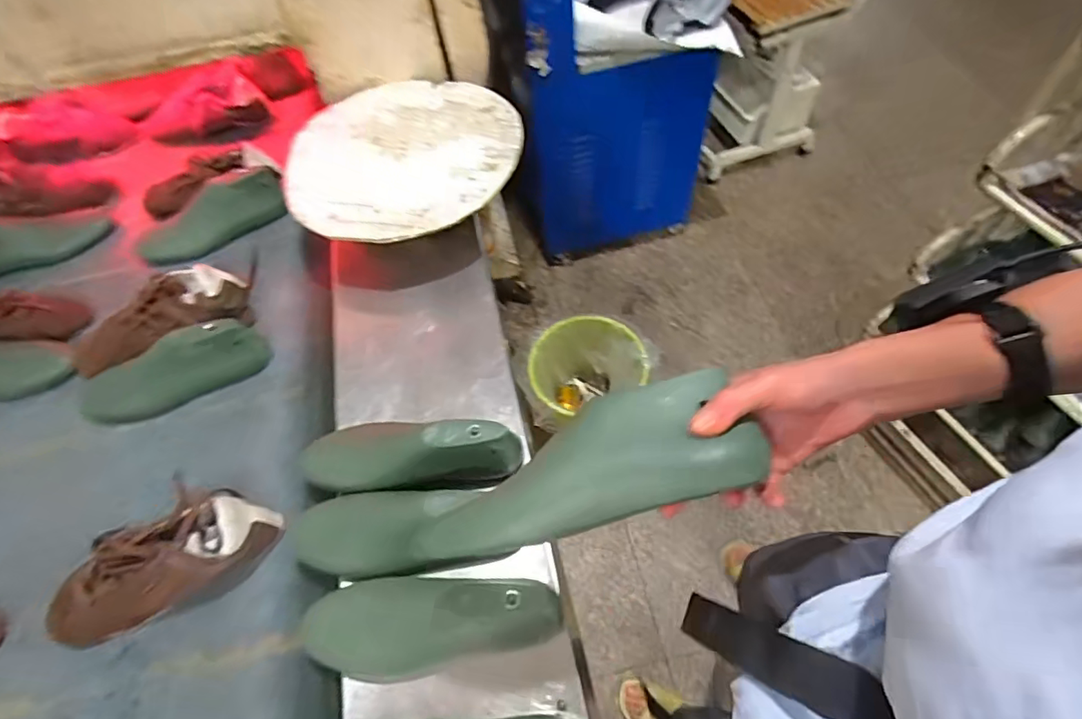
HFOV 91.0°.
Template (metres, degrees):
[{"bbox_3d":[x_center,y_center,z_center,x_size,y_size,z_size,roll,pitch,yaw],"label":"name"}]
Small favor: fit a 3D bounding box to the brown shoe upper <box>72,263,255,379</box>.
[{"bbox_3d":[-0.581,-0.067,0.817,0.259,0.088,0.114,-24,60,-10],"label":"brown shoe upper"}]

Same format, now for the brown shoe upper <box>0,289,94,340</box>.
[{"bbox_3d":[-0.853,-0.056,0.823,0.245,0.070,0.076,-8,58,0],"label":"brown shoe upper"}]

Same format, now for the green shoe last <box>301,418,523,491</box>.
[{"bbox_3d":[-0.157,0.109,0.626,0.264,0.094,0.093,3,59,7],"label":"green shoe last"}]

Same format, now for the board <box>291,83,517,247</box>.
[{"bbox_3d":[-0.215,-0.319,0.825,0.349,0.016,0.341,6,64,9],"label":"board"}]

